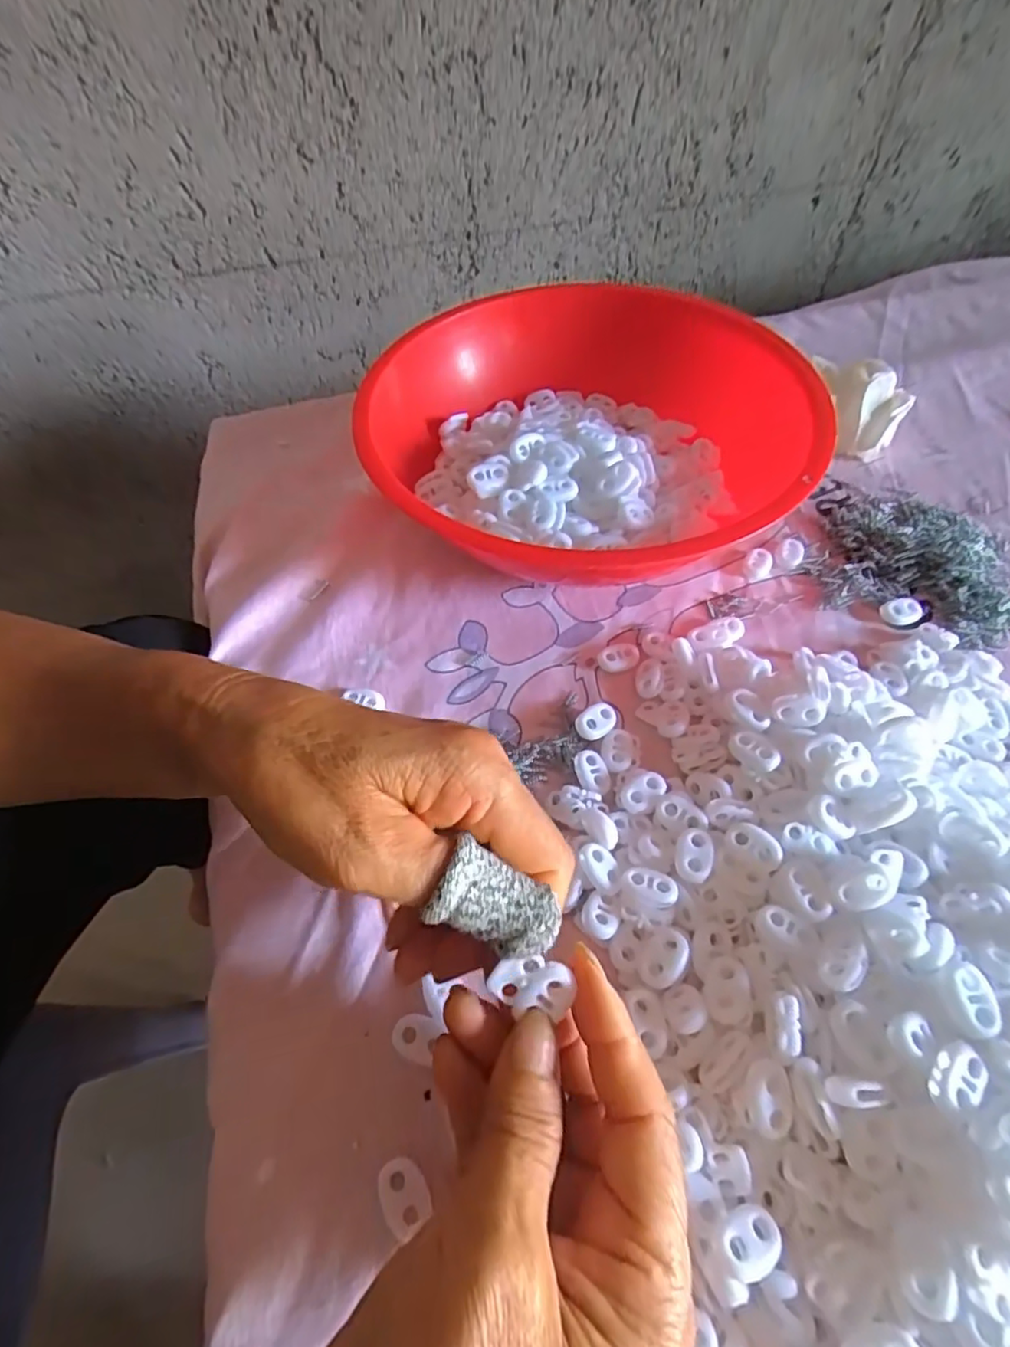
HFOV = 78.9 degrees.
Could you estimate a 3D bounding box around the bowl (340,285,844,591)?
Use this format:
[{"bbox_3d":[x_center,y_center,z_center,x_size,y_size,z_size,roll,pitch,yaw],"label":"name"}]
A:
[{"bbox_3d":[0.037,-0.128,0.363,0.218,0.078,0.234,-1,56,1],"label":"bowl"}]

